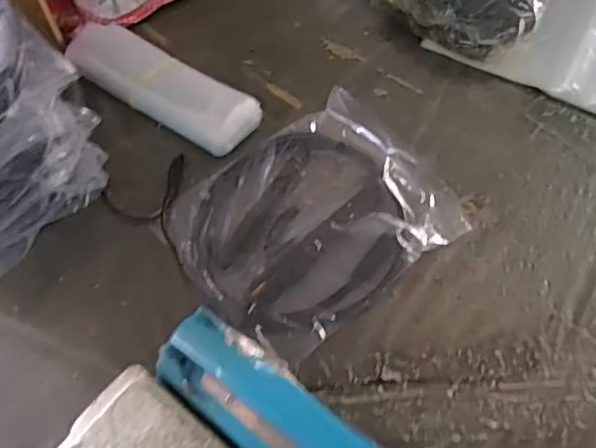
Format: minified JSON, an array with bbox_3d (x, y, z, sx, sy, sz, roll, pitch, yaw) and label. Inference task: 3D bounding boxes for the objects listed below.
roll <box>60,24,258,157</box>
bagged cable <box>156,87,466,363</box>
[{"bbox_3d":[-0.177,-0.181,0.748,0.266,0.053,0.096,29,64,17],"label":"roll"},{"bbox_3d":[0.012,-0.014,0.640,0.288,0.039,0.240,-36,65,-18],"label":"bagged cable"}]

